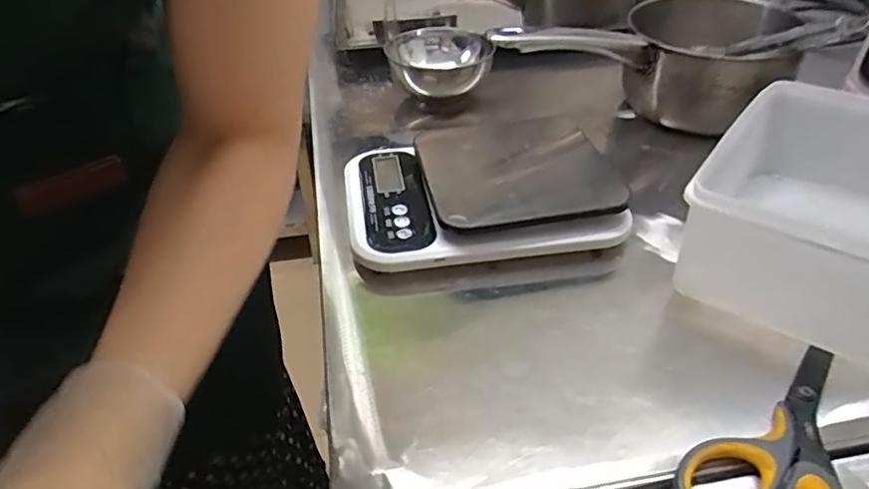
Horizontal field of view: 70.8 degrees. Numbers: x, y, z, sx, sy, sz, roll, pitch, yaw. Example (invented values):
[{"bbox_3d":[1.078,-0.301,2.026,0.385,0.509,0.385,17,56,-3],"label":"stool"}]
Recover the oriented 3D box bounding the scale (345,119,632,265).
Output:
[{"bbox_3d":[0.035,-0.042,0.469,0.198,0.034,0.154,-11,38,-2],"label":"scale"}]

